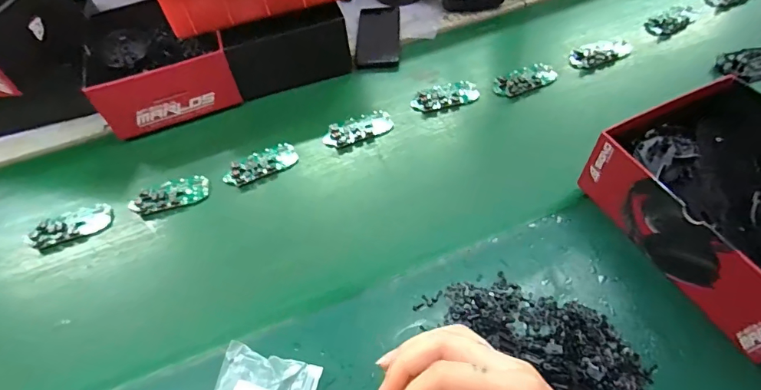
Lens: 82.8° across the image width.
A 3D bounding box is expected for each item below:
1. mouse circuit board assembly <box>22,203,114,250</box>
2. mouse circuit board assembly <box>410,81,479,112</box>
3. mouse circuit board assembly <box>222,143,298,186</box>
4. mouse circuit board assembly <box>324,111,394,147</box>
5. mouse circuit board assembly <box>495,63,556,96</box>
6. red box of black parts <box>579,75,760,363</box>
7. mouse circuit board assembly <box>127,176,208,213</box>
[{"bbox_3d":[-0.390,0.039,0.544,0.094,0.019,0.044,-28,54,-15],"label":"mouse circuit board assembly"},{"bbox_3d":[0.097,-0.147,0.642,0.101,0.014,0.042,-18,52,-8],"label":"mouse circuit board assembly"},{"bbox_3d":[-0.163,-0.041,0.586,0.098,0.017,0.038,-24,53,-13],"label":"mouse circuit board assembly"},{"bbox_3d":[-0.032,-0.093,0.614,0.099,0.013,0.039,-21,53,-10],"label":"mouse circuit board assembly"},{"bbox_3d":[0.217,-0.170,0.650,0.093,0.017,0.047,-20,53,-10],"label":"mouse circuit board assembly"},{"bbox_3d":[0.364,0.009,0.437,0.190,0.092,0.232,-22,53,-11],"label":"red box of black parts"},{"bbox_3d":[-0.276,0.001,0.565,0.098,0.017,0.038,-18,52,-8],"label":"mouse circuit board assembly"}]

